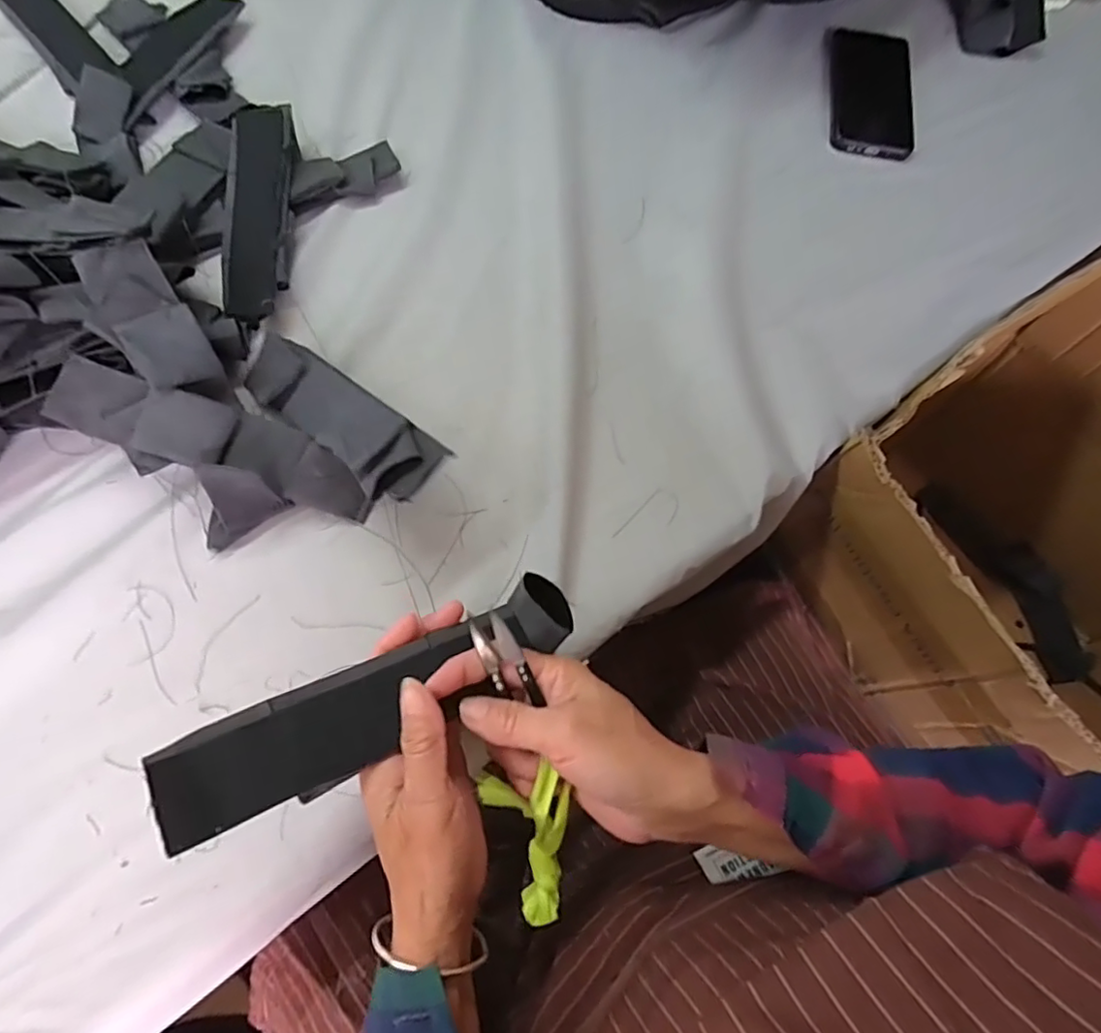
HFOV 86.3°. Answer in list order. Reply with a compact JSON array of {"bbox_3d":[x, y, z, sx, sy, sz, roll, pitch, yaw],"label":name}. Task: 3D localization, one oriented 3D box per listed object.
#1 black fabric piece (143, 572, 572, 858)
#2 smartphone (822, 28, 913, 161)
[{"bbox_3d":[-0.079,0.087,0.287,0.195,0.039,0.047,-23,73,-29],"label":"black fabric piece"},{"bbox_3d":[0.310,-0.413,0.570,0.078,0.013,0.172,11,72,1],"label":"smartphone"}]

